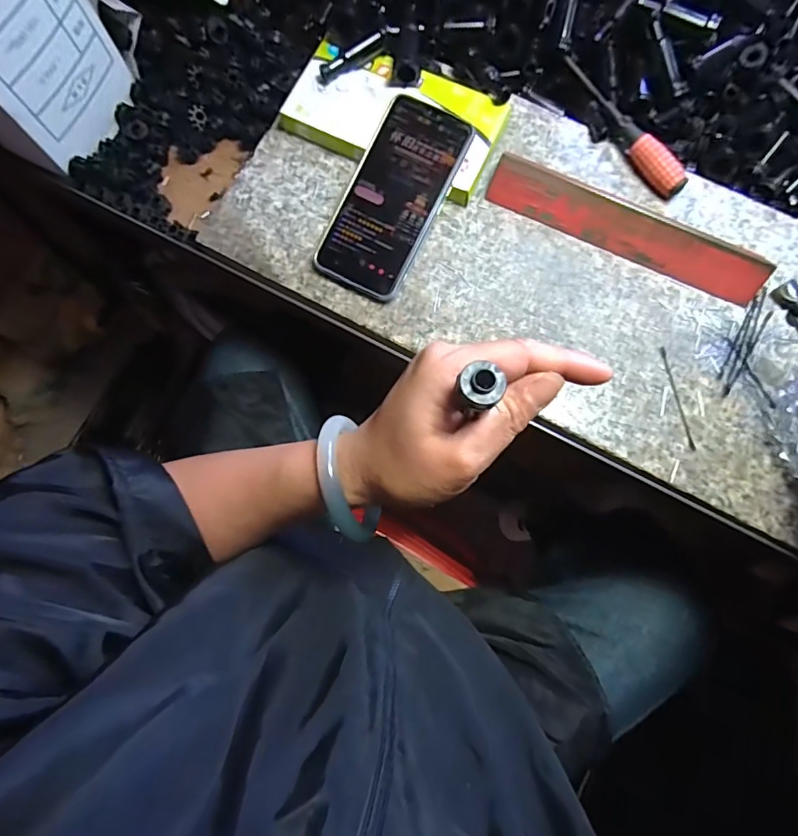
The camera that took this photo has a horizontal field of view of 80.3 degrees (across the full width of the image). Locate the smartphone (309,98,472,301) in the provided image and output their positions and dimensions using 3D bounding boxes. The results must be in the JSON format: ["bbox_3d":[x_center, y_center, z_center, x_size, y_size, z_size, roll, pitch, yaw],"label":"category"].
[{"bbox_3d":[-0.005,-0.178,0.383,0.075,0.006,0.156,27,91,7],"label":"smartphone"}]

